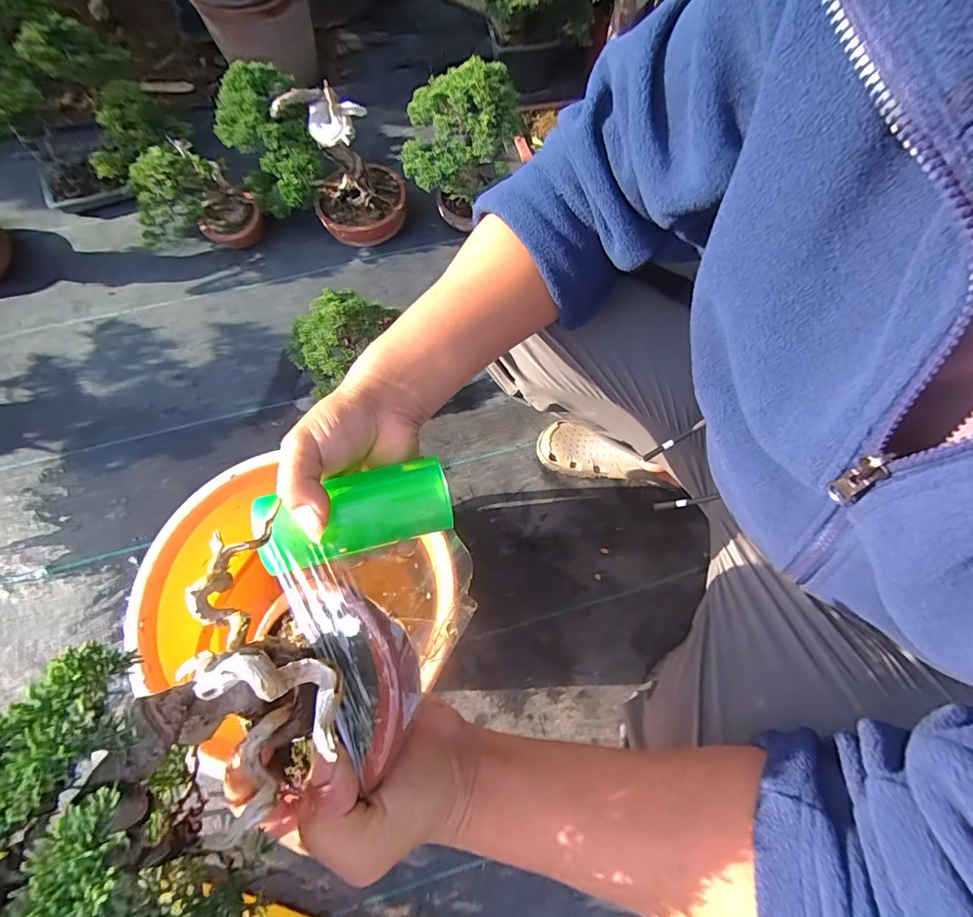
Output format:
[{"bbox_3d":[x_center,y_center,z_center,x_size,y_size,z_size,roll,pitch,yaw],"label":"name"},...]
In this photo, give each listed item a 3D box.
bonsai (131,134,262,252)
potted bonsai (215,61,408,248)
[{"bbox_3d":[-0.539,-0.464,0.829,0.203,0.174,0.121,-36,72,-15],"label":"bonsai"},{"bbox_3d":[-0.307,-0.528,0.809,0.294,0.237,0.158,-7,67,-4],"label":"potted bonsai"}]

